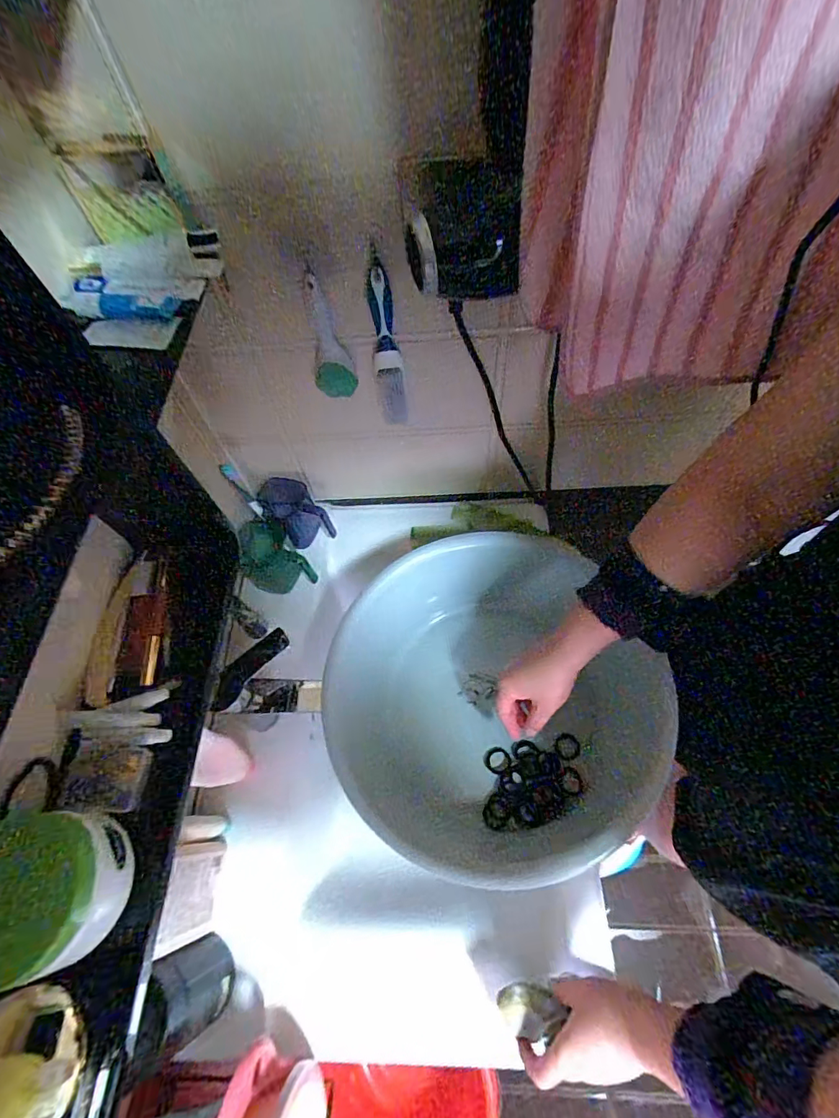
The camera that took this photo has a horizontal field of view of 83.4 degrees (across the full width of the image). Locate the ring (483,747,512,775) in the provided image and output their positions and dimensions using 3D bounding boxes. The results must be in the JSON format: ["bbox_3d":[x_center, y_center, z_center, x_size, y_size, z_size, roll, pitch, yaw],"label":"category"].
[{"bbox_3d":[0.103,0.267,0.624,0.036,0.007,0.036,-8,40,7],"label":"ring"}]

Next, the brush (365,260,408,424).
[{"bbox_3d":[-0.038,-0.236,0.551,0.032,0.209,0.011,-1,61,3],"label":"brush"}]

